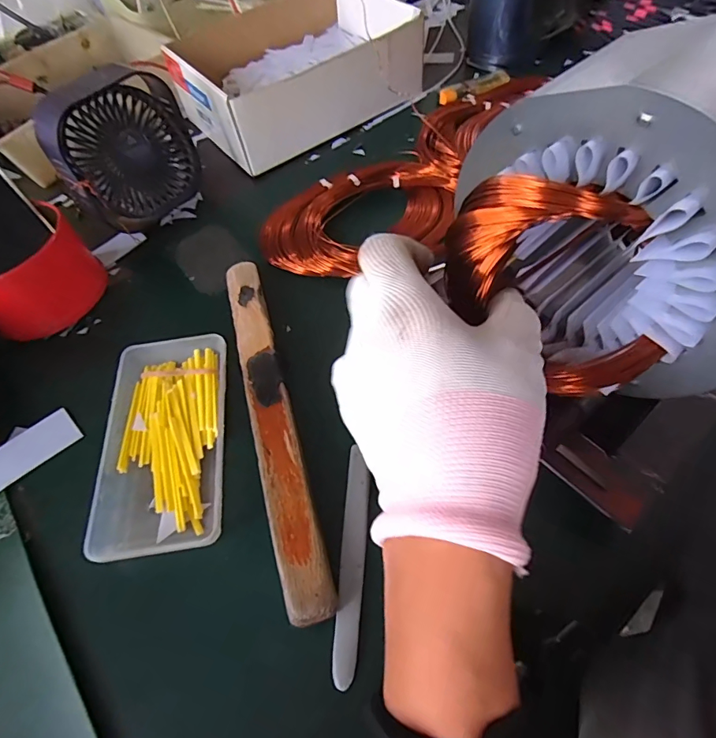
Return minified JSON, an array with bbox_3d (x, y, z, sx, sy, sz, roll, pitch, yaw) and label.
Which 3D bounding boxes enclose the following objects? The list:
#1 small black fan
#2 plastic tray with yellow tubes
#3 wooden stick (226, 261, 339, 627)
[{"bbox_3d":[-0.216,-0.199,0.410,0.061,0.120,0.123,31,66,22],"label":"small black fan"},{"bbox_3d":[-0.133,0.046,0.307,0.083,0.021,0.155,-9,58,-1],"label":"plastic tray with yellow tubes"},{"bbox_3d":[-0.062,0.023,0.306,0.028,0.011,0.271,-17,59,-5],"label":"wooden stick"}]

